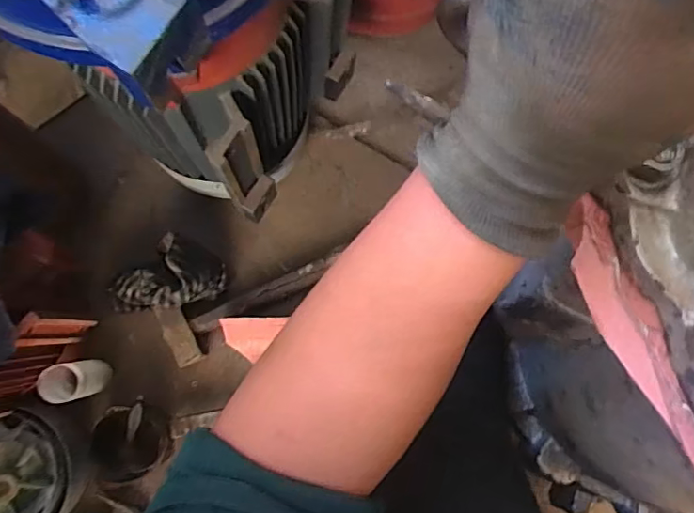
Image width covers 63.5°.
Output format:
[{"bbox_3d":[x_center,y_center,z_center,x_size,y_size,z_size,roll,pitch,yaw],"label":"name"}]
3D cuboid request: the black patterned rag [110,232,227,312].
[{"bbox_3d":[-0.267,0.021,0.811,0.171,0.093,0.106,-3,81,-4],"label":"black patterned rag"}]

